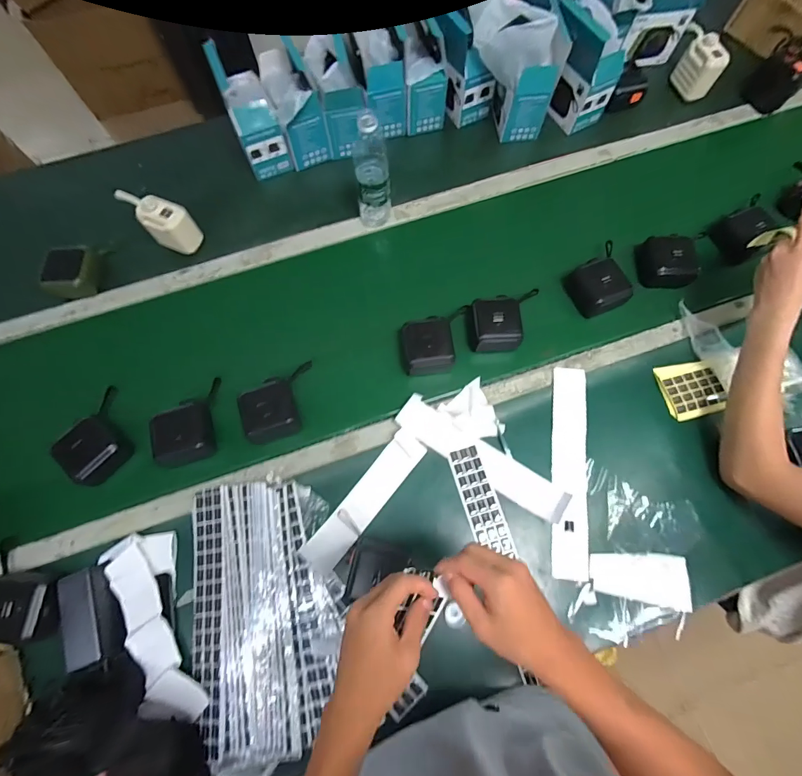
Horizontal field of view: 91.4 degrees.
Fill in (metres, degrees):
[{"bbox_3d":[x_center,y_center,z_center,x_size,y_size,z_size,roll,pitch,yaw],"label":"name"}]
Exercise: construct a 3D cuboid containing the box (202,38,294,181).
[{"bbox_3d":[-0.310,-0.564,0.804,0.091,0.196,0.130,-25,72,-7],"label":"box"}]

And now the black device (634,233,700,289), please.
[{"bbox_3d":[0.519,-0.244,0.763,0.102,0.045,0.098,0,70,1],"label":"black device"}]

